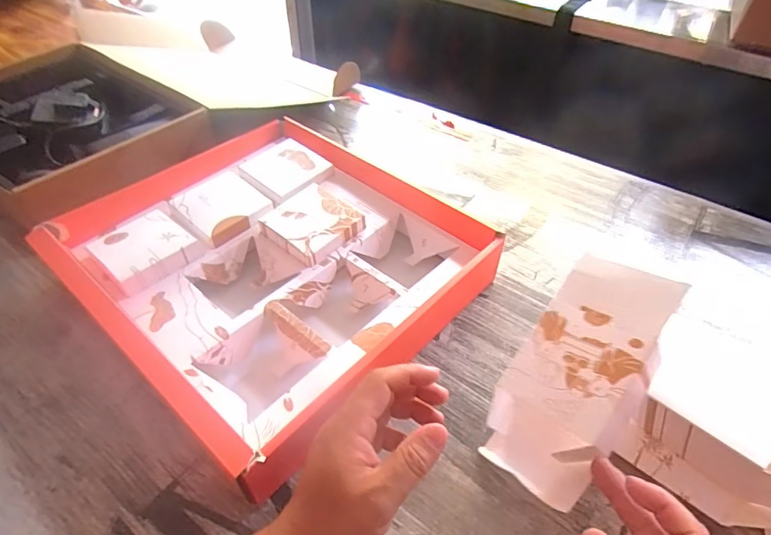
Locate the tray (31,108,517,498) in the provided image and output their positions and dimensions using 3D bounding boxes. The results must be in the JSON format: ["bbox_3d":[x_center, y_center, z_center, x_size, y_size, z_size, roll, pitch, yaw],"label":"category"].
[{"bbox_3d":[-0.128,-0.015,0.529,0.393,0.064,0.340,33,55,28],"label":"tray"}]

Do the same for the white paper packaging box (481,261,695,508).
[{"bbox_3d":[0.149,0.085,0.376,0.184,0.055,0.097,-52,40,-3],"label":"white paper packaging box"}]

